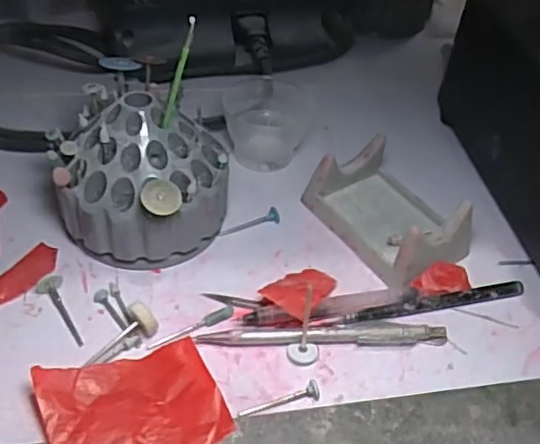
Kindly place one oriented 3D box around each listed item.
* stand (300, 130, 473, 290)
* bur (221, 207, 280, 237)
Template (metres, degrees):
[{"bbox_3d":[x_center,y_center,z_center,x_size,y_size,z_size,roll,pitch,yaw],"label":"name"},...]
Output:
[{"bbox_3d":[0.080,-0.010,0.408,0.067,0.040,0.096,-23,52,-26],"label":"stand"},{"bbox_3d":[-0.014,0.000,0.416,0.042,0.009,0.010,-12,47,-16],"label":"bur"}]

